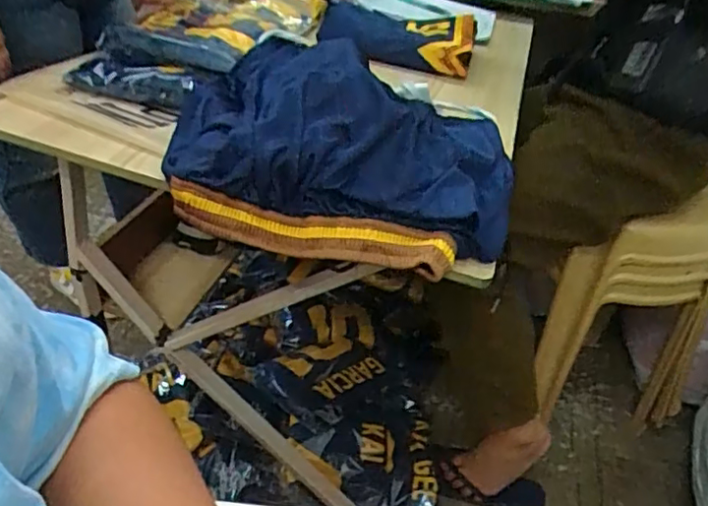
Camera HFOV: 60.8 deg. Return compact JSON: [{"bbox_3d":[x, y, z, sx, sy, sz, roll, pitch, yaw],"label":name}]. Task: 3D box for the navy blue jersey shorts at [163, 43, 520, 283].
[{"bbox_3d":[-0.019,-0.119,0.657,0.370,0.131,0.258,11,36,9],"label":"navy blue jersey shorts"}]

